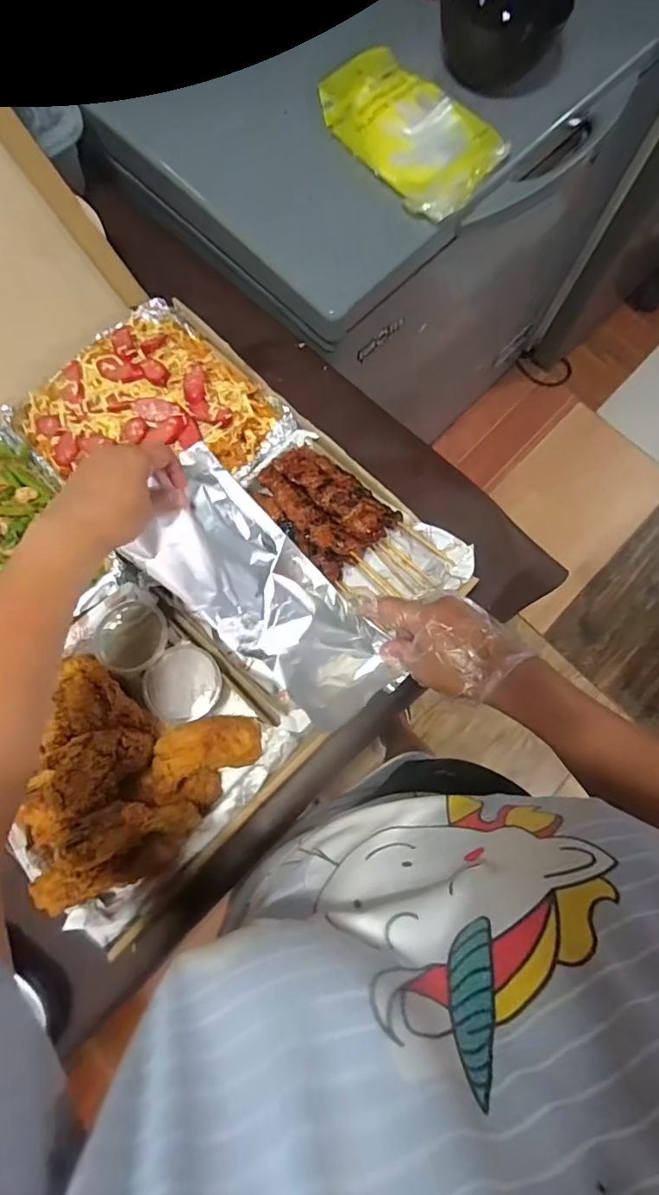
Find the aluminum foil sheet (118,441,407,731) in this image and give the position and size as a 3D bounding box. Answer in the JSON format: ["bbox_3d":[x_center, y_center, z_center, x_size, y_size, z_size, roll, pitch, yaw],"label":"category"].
[{"bbox_3d":[-0.063,-0.003,0.465,0.115,0.071,0.269,-42,86,-10],"label":"aluminum foil sheet"}]

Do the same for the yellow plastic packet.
[{"bbox_3d":[0.088,-0.531,0.573,0.124,0.024,0.217,-42,81,-10],"label":"yellow plastic packet"}]

